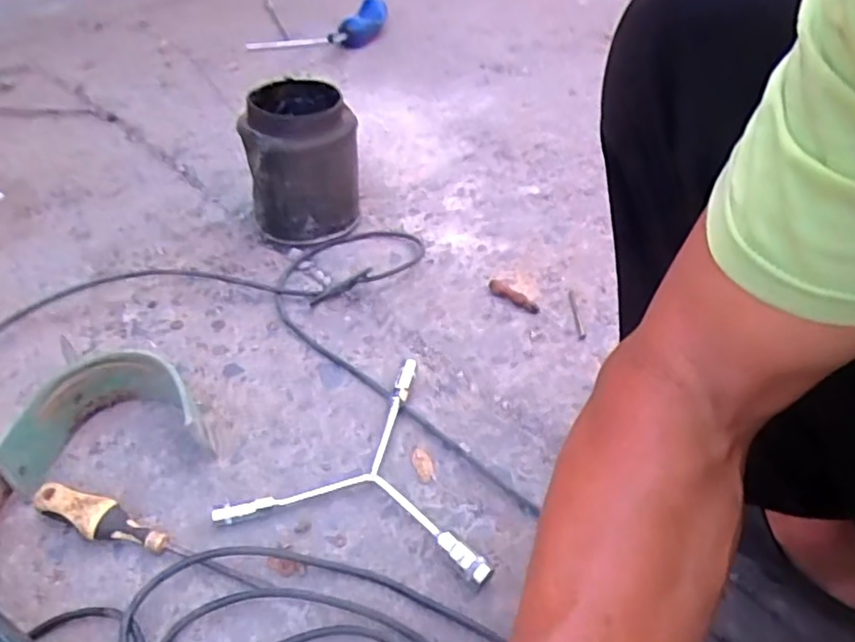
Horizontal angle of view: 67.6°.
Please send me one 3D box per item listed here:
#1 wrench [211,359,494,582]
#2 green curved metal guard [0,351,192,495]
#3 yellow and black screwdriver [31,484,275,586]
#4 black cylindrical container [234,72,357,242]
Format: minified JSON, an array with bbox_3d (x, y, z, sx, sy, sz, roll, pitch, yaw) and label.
[{"bbox_3d":[-0.046,0.116,0.581,0.226,0.027,0.196,9,44,7],"label":"wrench"},{"bbox_3d":[-0.293,0.089,0.572,0.153,0.066,0.099,-15,46,-18],"label":"green curved metal guard"},{"bbox_3d":[-0.222,0.175,0.509,0.201,0.031,0.030,17,45,14],"label":"yellow and black screwdriver"},{"bbox_3d":[-0.160,-0.193,0.805,0.119,0.170,0.115,1,43,-1],"label":"black cylindrical container"}]

